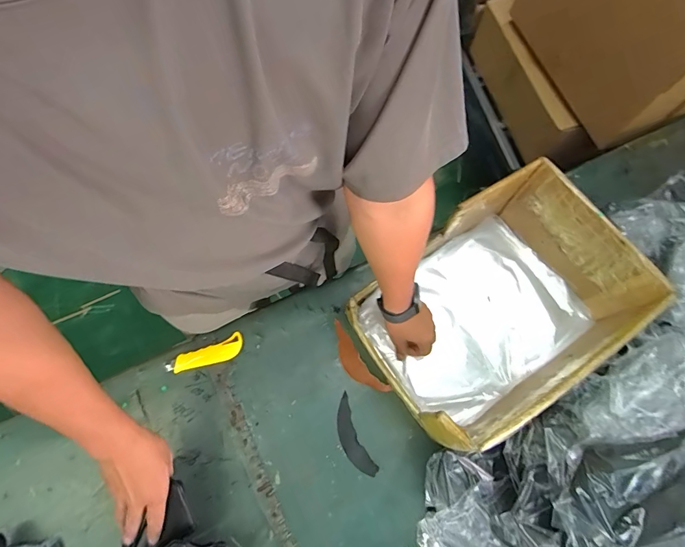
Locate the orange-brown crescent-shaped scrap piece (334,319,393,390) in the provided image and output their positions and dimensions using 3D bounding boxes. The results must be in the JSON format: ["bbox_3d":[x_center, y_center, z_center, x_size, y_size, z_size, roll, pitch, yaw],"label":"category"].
[{"bbox_3d":[0.022,0.167,0.741,0.045,0.013,0.163,-35,74,-13],"label":"orange-brown crescent-shaped scrap piece"}]

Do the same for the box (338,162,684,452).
[{"bbox_3d":[0.246,0.054,0.657,0.404,0.197,0.292,-33,74,-12],"label":"box"}]

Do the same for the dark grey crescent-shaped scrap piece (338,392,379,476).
[{"bbox_3d":[0.016,0.296,0.701,0.042,0.004,0.144,-23,72,-9],"label":"dark grey crescent-shaped scrap piece"}]

